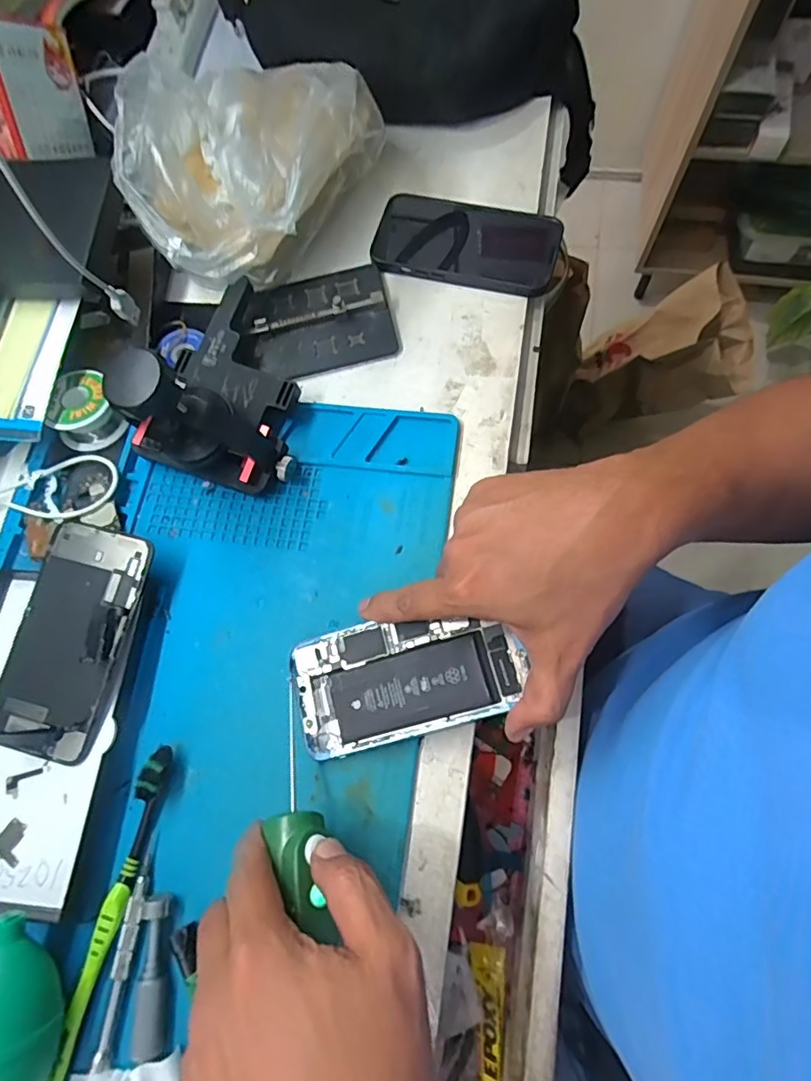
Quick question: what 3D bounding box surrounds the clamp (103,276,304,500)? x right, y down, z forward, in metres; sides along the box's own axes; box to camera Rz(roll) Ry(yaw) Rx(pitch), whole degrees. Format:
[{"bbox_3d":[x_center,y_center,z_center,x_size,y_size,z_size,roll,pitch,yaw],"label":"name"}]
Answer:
[{"bbox_3d":[-0.128,-0.129,0.371,0.081,0.110,0.166,-5,72,0],"label":"clamp"}]

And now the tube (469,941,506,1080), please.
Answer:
[{"bbox_3d":[0.058,0.326,0.368,0.024,0.011,0.088,-2,71,4],"label":"tube"}]

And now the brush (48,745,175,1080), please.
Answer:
[{"bbox_3d":[-0.171,0.213,0.313,0.015,0.019,0.181,13,73,6],"label":"brush"}]

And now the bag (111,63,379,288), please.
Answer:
[{"bbox_3d":[-0.110,-0.281,0.415,0.156,0.113,0.183,7,72,7],"label":"bag"}]

